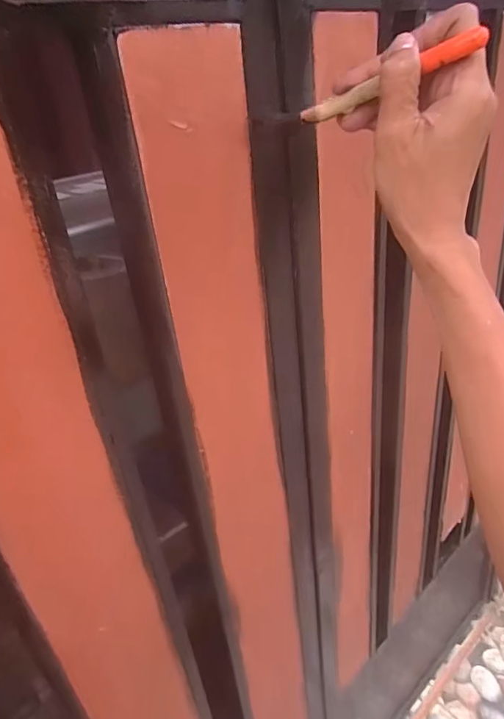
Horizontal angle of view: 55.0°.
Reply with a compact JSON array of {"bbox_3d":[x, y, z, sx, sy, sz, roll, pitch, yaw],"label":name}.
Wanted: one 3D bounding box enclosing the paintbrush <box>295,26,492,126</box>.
[{"bbox_3d":[0.074,-0.158,0.277,0.013,0.010,0.117,-29,19,-35],"label":"paintbrush"}]

